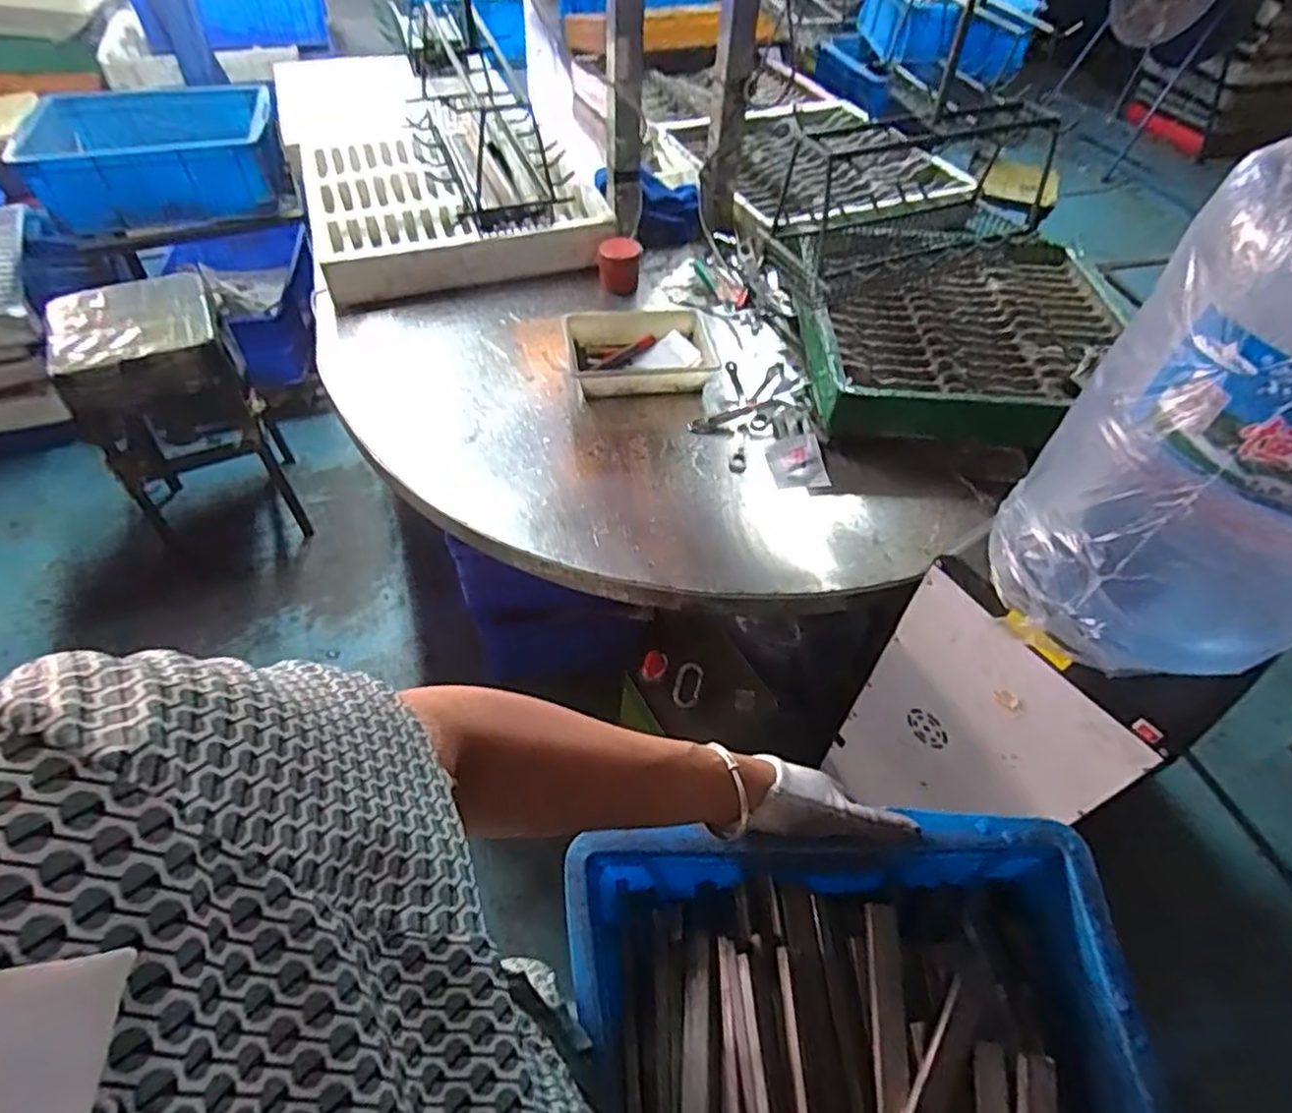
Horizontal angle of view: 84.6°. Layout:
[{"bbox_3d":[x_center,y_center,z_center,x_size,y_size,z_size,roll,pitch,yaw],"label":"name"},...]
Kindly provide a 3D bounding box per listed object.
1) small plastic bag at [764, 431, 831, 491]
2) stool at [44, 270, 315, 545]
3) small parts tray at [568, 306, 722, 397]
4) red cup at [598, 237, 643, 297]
[{"bbox_3d":[0.228,-0.143,1.066,0.082,0.021,0.088,-7,52,-8],"label":"small plastic bag"},{"bbox_3d":[-1.001,-0.283,1.564,0.323,0.523,0.325,-27,57,-21],"label":"stool"},{"bbox_3d":[-0.008,-0.350,1.213,0.253,0.056,0.173,-6,52,-7],"label":"small parts tray"},{"bbox_3d":[-0.051,-0.565,1.379,0.083,0.085,0.070,1,51,-1],"label":"red cup"}]

